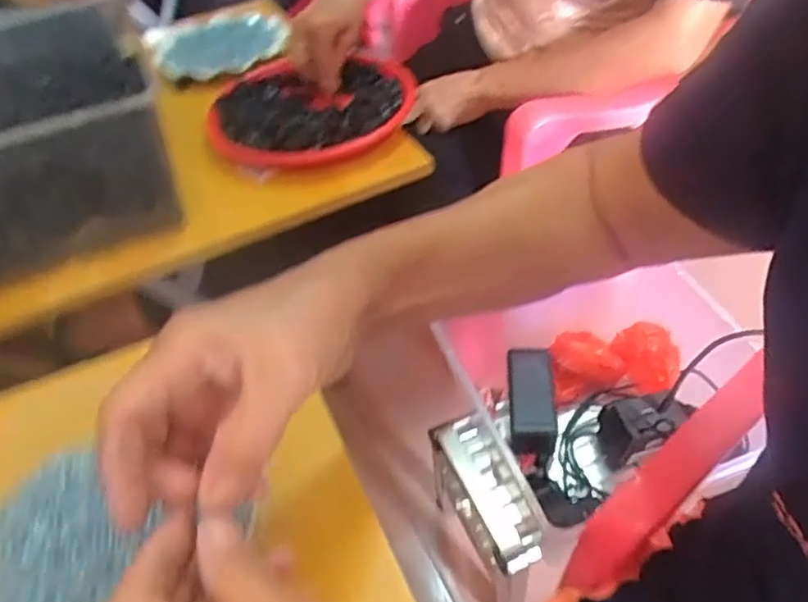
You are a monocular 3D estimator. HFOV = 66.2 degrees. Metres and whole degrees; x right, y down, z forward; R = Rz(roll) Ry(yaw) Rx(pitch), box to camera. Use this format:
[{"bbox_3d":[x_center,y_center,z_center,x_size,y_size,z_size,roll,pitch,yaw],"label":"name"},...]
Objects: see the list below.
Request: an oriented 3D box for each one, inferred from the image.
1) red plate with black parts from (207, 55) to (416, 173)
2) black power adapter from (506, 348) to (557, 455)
[{"bbox_3d":[-0.109,-0.228,0.736,0.251,0.044,0.227,8,47,14],"label":"red plate with black parts"},{"bbox_3d":[0.152,0.121,0.745,0.051,0.044,0.133,-1,46,6],"label":"black power adapter"}]

